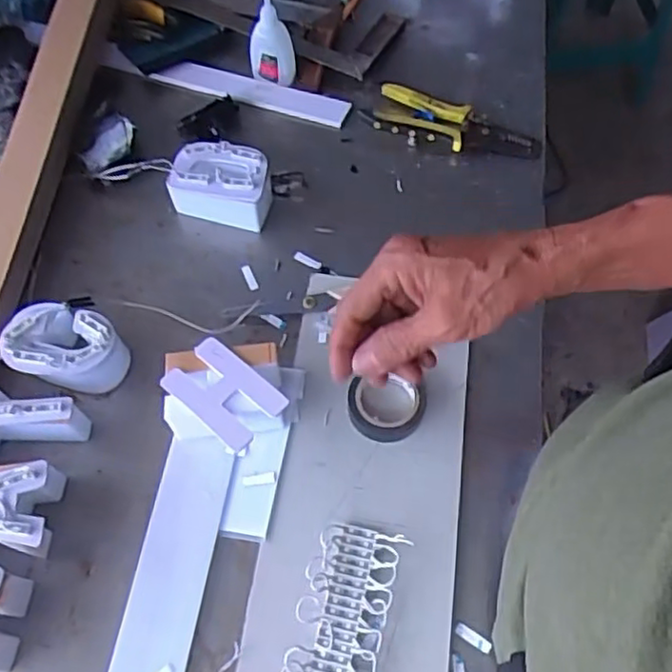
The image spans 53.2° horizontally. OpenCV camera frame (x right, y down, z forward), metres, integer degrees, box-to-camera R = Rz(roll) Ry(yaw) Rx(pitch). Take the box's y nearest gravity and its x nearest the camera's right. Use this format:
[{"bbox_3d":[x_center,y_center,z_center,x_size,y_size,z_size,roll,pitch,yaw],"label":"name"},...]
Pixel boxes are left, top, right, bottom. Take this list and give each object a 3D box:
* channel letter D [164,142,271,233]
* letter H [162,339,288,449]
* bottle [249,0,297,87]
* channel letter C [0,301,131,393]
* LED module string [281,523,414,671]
[{"bbox_3d":[-0.100,-0.135,0.603,0.088,0.053,0.053,12,64,8],"label":"channel letter D"},{"bbox_3d":[-0.081,0.041,0.487,0.080,0.010,0.053,38,69,16],"label":"letter H"},{"bbox_3d":[-0.064,-0.294,0.644,0.034,0.102,0.047,-36,67,-16],"label":"bottle"},{"bbox_3d":[-0.207,0.014,0.529,0.087,0.051,0.058,12,64,8],"label":"channel letter C"},{"bbox_3d":[0.009,0.196,0.447,0.070,0.015,0.137,13,64,9],"label":"LED module string"}]

